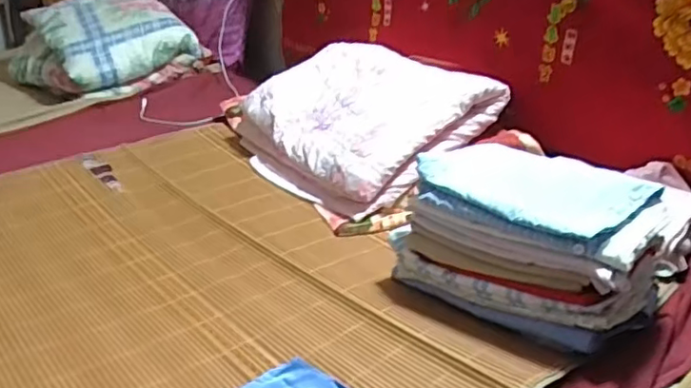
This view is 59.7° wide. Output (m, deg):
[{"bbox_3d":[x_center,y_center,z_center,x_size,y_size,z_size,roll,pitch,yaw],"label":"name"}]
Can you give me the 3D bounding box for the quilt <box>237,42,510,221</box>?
[{"bbox_3d":[0.007,-0.155,1.203,0.388,0.110,0.469,-42,45,-22],"label":"quilt"}]

